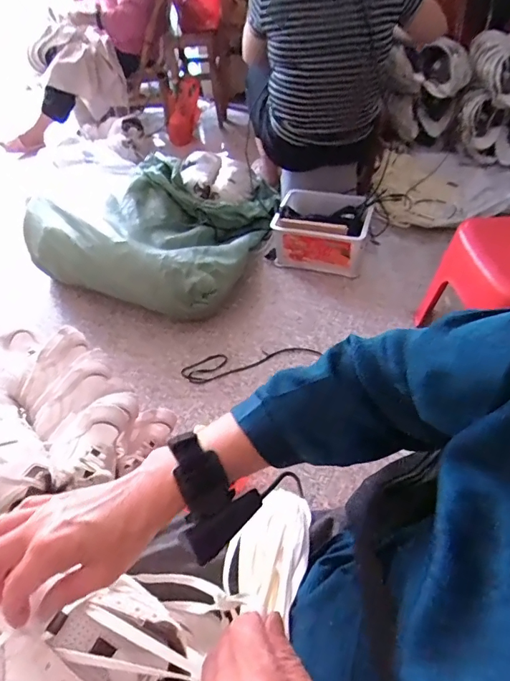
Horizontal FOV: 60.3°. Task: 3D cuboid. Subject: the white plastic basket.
[{"bbox_3d":[0.227,-0.372,1.458,0.332,0.161,0.268,8,49,12],"label":"white plastic basket"}]

